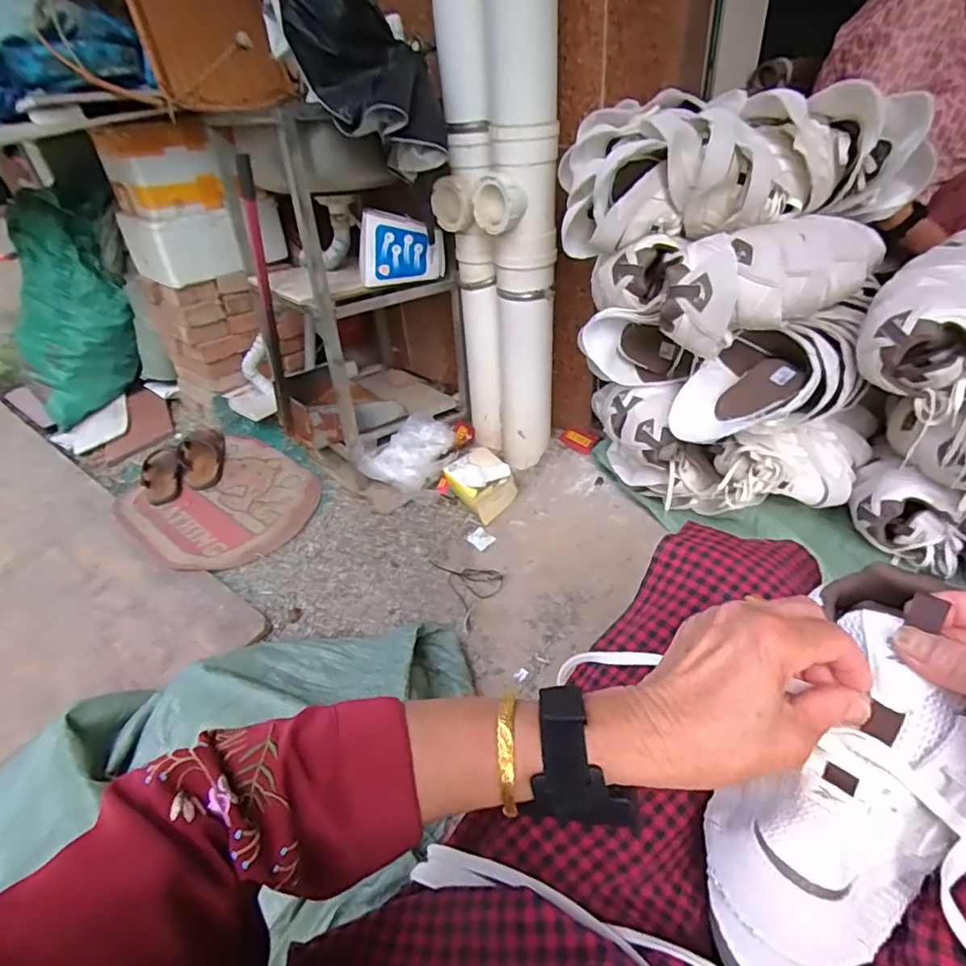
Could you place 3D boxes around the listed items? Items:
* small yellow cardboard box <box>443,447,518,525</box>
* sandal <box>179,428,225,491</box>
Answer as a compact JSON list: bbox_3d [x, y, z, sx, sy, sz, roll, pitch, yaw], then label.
[{"bbox_3d":[-0.005,-0.003,1.218,0.112,0.096,0.147,-25,41,-23],"label":"small yellow cardboard box"},{"bbox_3d":[-0.752,-0.075,1.490,0.112,0.059,0.245,-19,39,-16],"label":"sandal"}]

